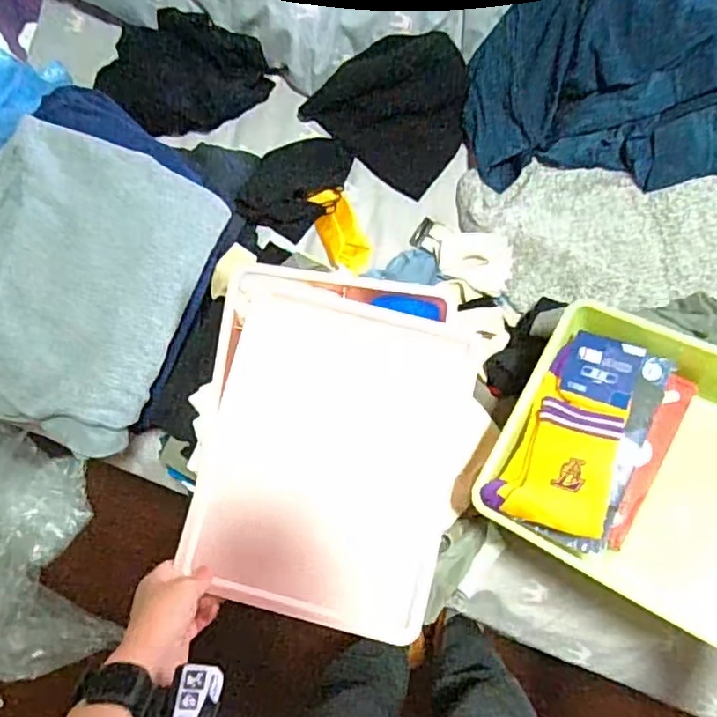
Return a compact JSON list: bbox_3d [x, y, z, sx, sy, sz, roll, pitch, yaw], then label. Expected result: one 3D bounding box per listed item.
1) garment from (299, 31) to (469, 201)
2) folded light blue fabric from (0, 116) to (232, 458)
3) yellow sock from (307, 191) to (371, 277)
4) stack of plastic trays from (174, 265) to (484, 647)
[{"bbox_3d":[0.053,-0.341,0.838,0.205,0.094,0.166,43,87,9],"label":"garment"},{"bbox_3d":[-0.314,-0.080,0.683,0.253,0.050,0.318,17,83,7],"label":"folded light blue fabric"},{"bbox_3d":[-0.023,-0.169,0.842,0.055,0.015,0.122,-25,81,0],"label":"yellow sock"},{"bbox_3d":[-0.022,0.085,0.635,0.264,0.053,0.337,8,82,5],"label":"stack of plastic trays"}]

